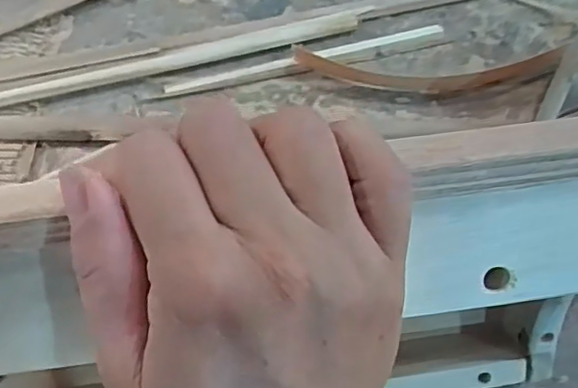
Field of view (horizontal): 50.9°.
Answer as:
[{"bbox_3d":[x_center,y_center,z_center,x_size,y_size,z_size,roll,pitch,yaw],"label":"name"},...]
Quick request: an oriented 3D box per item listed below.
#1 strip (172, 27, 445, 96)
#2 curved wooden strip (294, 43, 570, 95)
[{"bbox_3d":[0.019,-0.131,0.591,0.278,0.005,0.013,-14,65,-9],"label":"strip"},{"bbox_3d":[0.127,-0.116,0.570,0.244,0.016,0.043,2,96,9],"label":"curved wooden strip"}]

